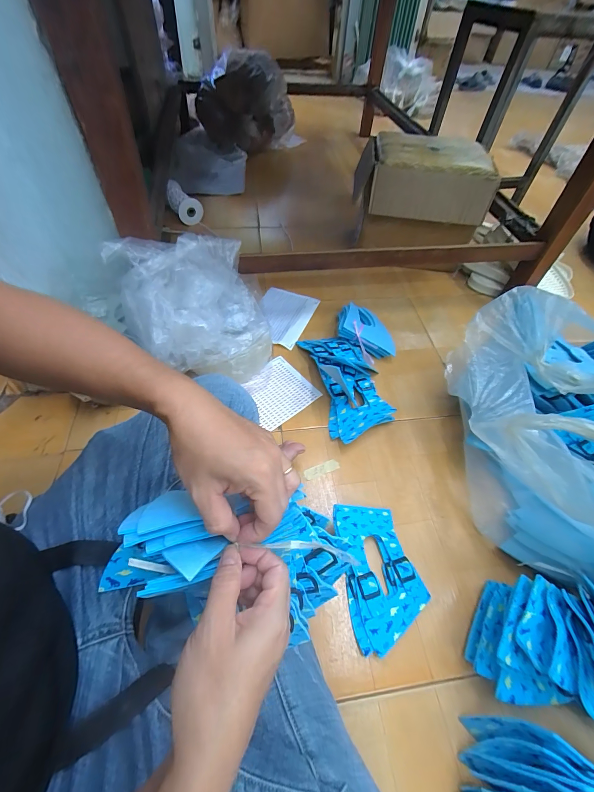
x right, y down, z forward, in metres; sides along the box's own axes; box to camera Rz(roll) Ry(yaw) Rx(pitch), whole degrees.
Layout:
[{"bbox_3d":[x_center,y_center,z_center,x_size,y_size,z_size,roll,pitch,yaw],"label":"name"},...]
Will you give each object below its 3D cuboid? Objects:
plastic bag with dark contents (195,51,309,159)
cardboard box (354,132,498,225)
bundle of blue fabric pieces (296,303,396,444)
[{"bbox_3d":[-0.197,-1.280,1.426,0.463,0.287,0.299,-11,56,-10],"label":"plastic bag with dark contents"},{"bbox_3d":[0.333,-0.582,0.862,0.341,0.125,0.191,8,54,3],"label":"cardboard box"},{"bbox_3d":[0.136,-0.072,0.715,0.212,0.070,0.343,-11,56,-11],"label":"bundle of blue fabric pieces"}]

